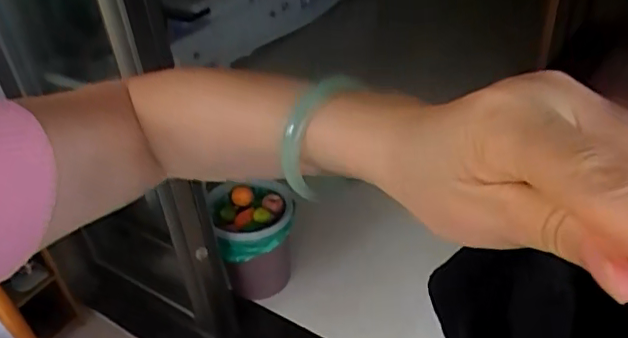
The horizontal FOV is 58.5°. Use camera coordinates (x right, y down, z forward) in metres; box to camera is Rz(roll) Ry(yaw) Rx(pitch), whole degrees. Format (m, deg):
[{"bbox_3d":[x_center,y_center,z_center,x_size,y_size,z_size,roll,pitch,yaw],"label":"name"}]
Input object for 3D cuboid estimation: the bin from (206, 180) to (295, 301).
[{"bbox_3d":[-0.171,0.208,1.703,0.247,0.285,0.287,-14,38,-12],"label":"bin"}]

